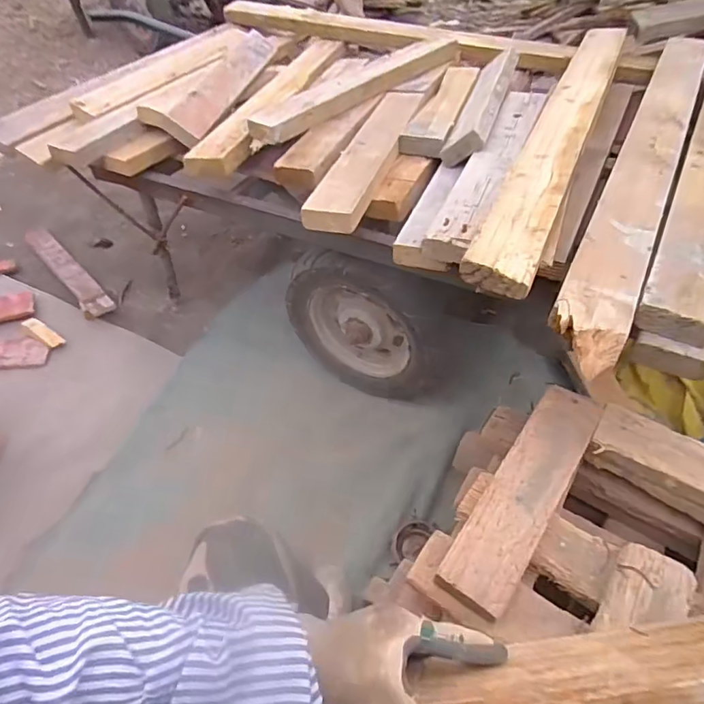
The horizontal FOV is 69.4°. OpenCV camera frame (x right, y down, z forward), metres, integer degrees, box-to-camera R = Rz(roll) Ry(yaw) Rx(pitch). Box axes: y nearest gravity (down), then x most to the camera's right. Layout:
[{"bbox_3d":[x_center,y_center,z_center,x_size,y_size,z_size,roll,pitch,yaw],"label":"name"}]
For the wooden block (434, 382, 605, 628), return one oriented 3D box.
[{"bbox_3d":[0.244,0.185,0.701,0.089,0.031,0.352,28,56,23],"label":"wooden block"}]

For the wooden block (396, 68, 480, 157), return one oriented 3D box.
[{"bbox_3d":[0.207,-0.540,1.109,0.088,0.031,0.410,16,52,15],"label":"wooden block"}]

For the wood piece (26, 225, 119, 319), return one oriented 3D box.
[{"bbox_3d":[-0.891,-0.264,1.574,0.084,0.060,0.532,-36,58,-25],"label":"wood piece"}]

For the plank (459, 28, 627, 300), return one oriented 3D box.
[{"bbox_3d":[0.386,-0.409,0.916,0.095,0.049,0.944,20,53,17],"label":"plank"}]

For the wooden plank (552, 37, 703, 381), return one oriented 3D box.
[{"bbox_3d":[0.505,-0.334,0.867,0.094,0.053,0.989,22,54,19],"label":"wooden plank"}]

